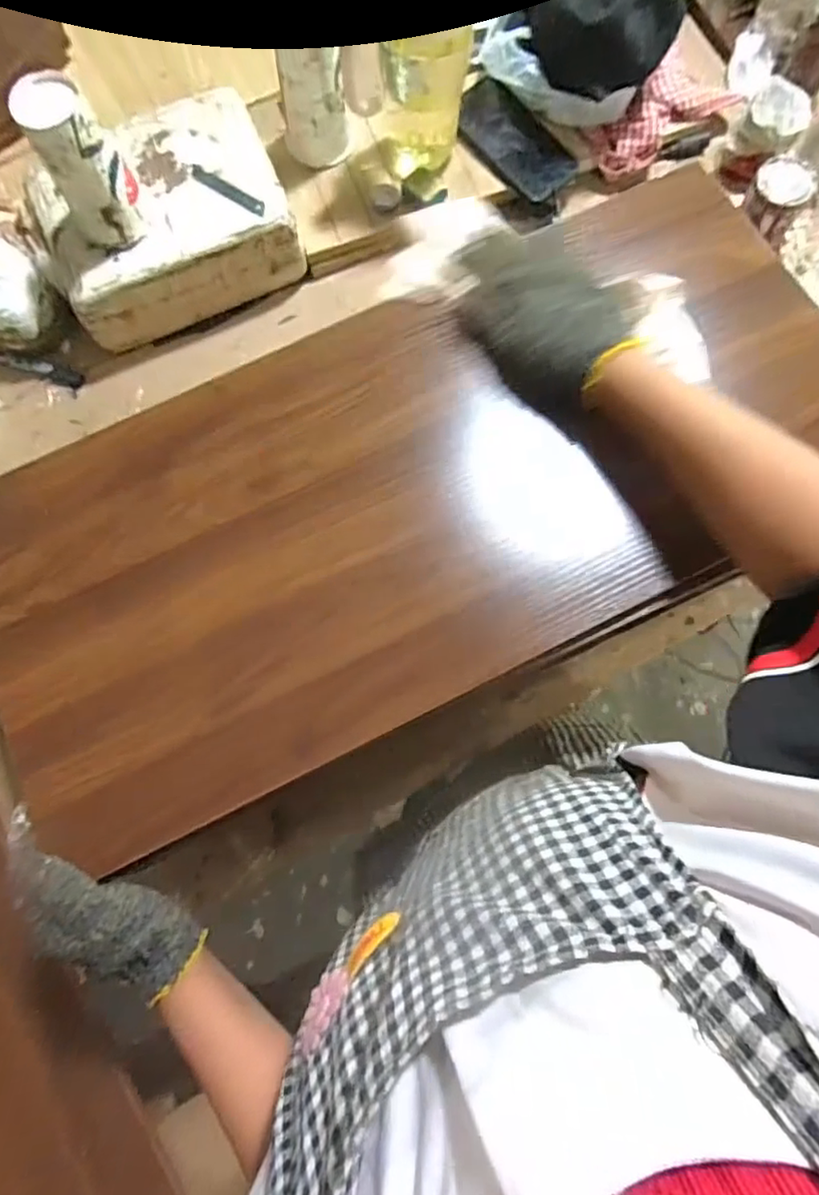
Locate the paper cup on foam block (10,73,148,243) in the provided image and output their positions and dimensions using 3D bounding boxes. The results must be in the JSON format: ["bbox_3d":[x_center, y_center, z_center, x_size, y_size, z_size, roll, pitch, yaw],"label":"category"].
[{"bbox_3d":[-0.313,-0.413,0.567,0.077,0.120,0.081,-34,83,-5],"label":"paper cup on foam block"}]

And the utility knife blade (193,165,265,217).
[{"bbox_3d":[-0.194,-0.436,0.635,0.095,0.004,0.017,31,83,4],"label":"utility knife blade"}]

